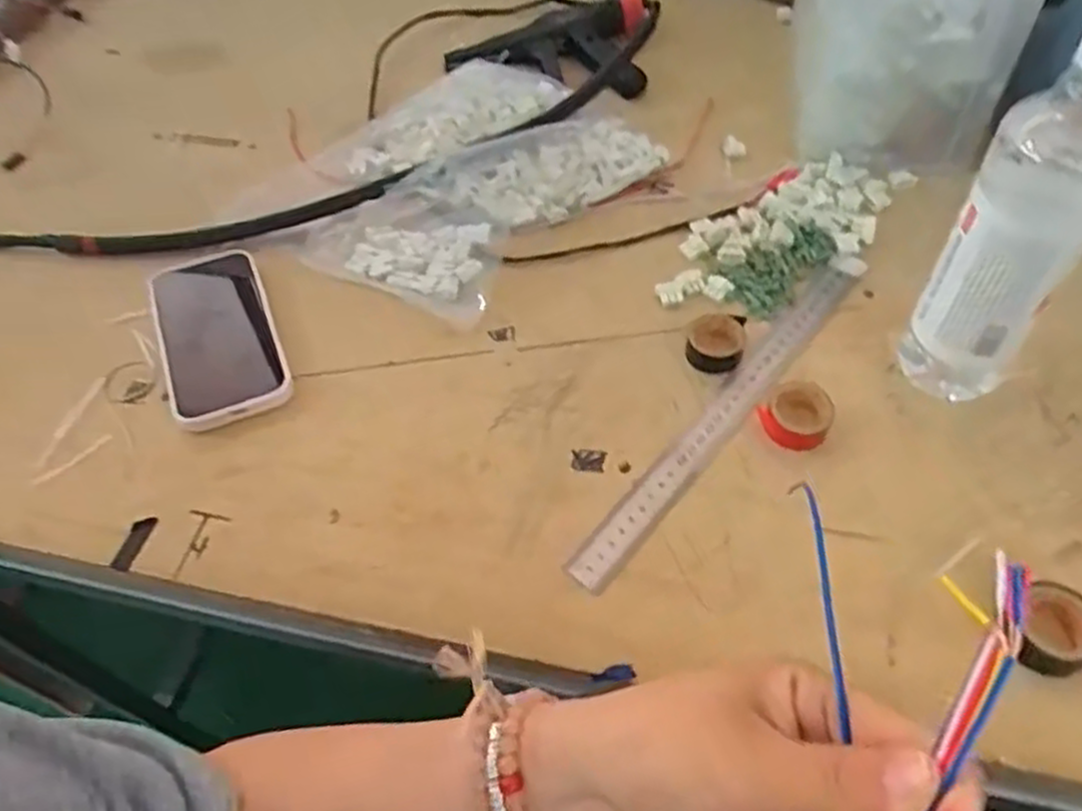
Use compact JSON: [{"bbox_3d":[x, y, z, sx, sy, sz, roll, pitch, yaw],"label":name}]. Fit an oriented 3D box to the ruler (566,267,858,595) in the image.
[{"bbox_3d":[0.115,0.003,0.483,0.025,0.005,0.289,36,64,20],"label":"ruler"}]

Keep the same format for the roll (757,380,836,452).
[{"bbox_3d":[0.152,0.004,0.462,0.039,0.011,0.046,37,64,28],"label":"roll"}]

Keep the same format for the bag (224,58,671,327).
[{"bbox_3d":[-0.070,-0.184,0.614,0.228,0.043,0.266,32,62,25],"label":"bag"}]

